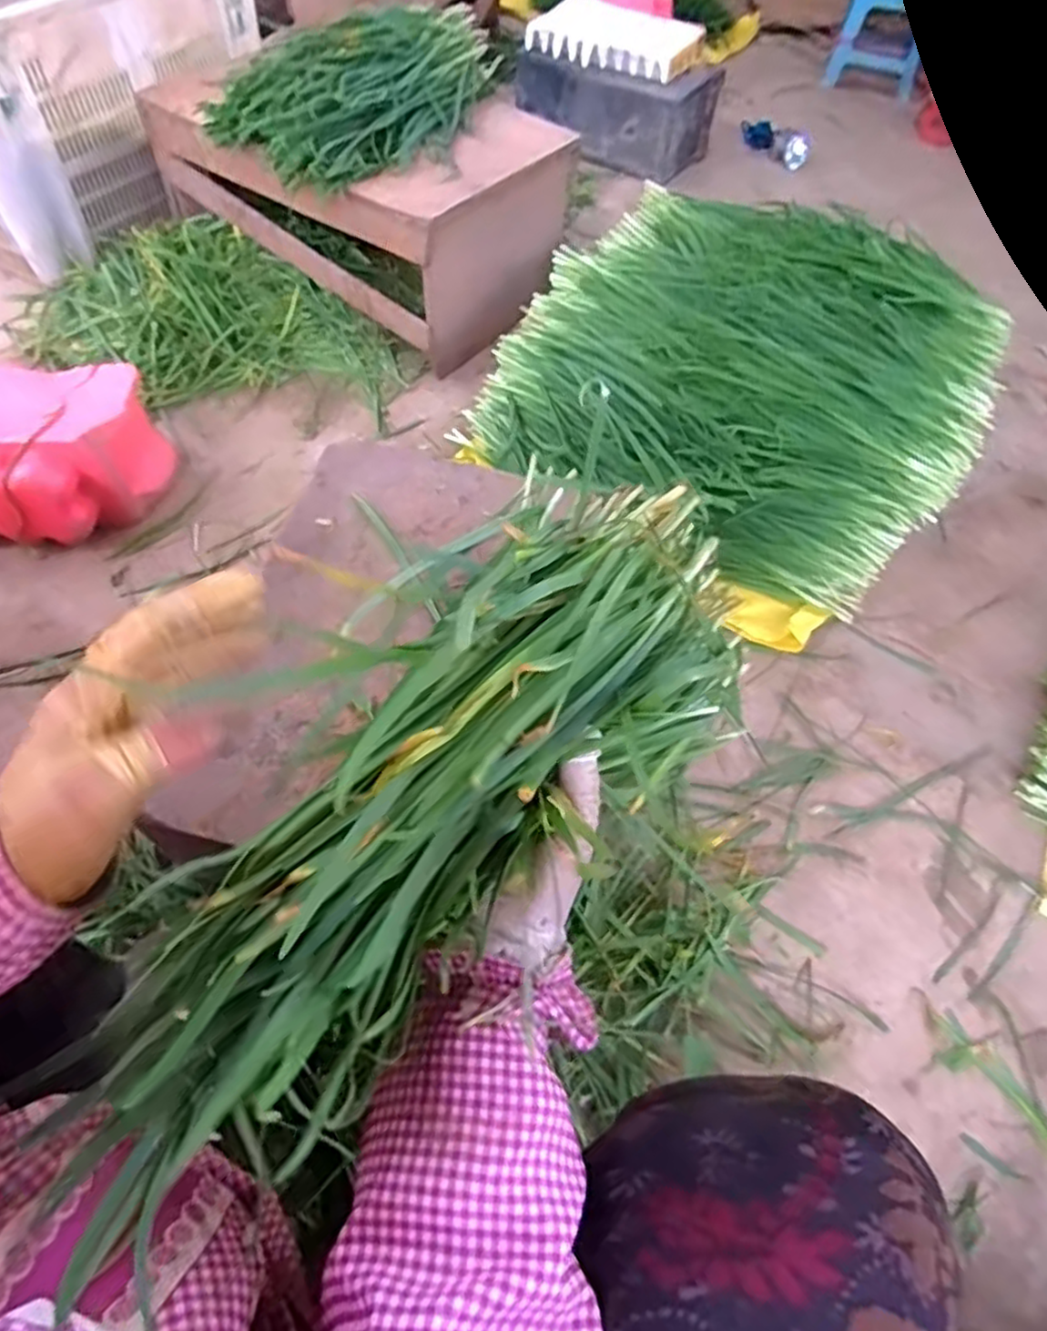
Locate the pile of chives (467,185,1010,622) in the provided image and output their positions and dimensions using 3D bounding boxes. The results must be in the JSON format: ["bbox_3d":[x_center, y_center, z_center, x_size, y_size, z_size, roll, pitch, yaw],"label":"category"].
[{"bbox_3d":[0.355,-0.459,1.062,0.613,0.198,0.659,33,62,15],"label":"pile of chives"}]

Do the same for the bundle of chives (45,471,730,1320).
[{"bbox_3d":[-0.033,0.058,0.338,0.149,0.097,0.387,36,66,16],"label":"bundle of chives"}]

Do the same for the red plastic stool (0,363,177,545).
[{"bbox_3d":[-0.653,-0.258,0.896,0.338,0.155,0.196,-4,58,-8],"label":"red plastic stool"}]

